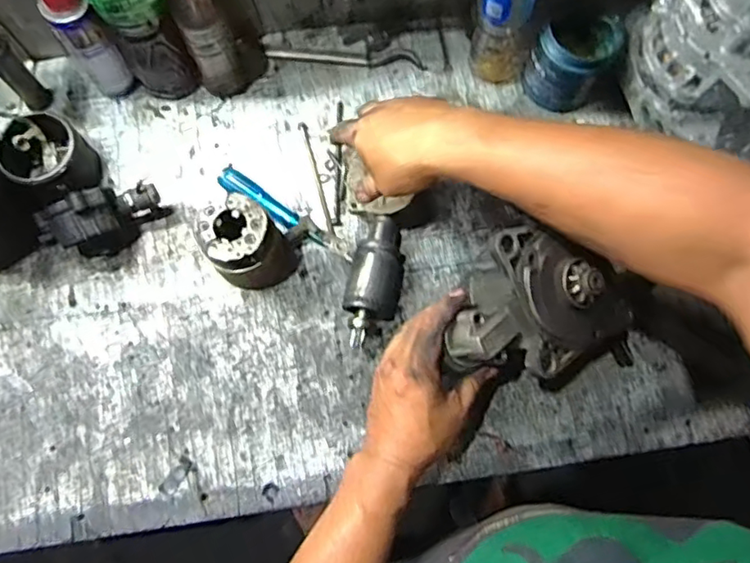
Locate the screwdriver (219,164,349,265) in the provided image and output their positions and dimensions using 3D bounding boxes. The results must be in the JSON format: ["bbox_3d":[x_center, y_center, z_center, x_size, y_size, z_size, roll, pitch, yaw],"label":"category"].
[{"bbox_3d":[-0.103,-0.078,0.676,0.180,0.033,0.028,32,76,6],"label":"screwdriver"}]

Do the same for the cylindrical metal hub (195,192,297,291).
[{"bbox_3d":[-0.136,-0.039,0.622,0.077,0.114,0.071,1,75,-2],"label":"cylindrical metal hub"}]

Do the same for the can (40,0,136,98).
[{"bbox_3d":[-0.320,-0.267,0.647,0.047,0.176,0.042,-37,80,-11],"label":"can"}]

